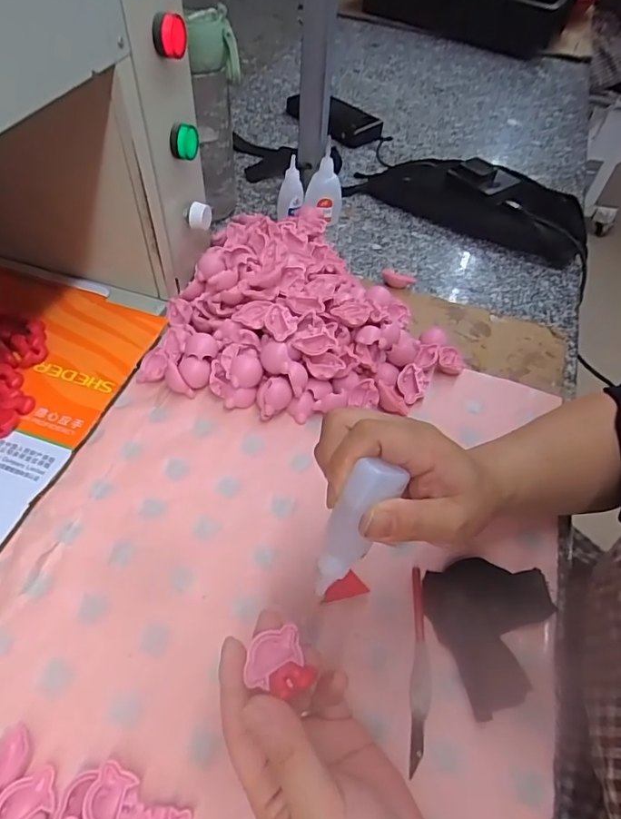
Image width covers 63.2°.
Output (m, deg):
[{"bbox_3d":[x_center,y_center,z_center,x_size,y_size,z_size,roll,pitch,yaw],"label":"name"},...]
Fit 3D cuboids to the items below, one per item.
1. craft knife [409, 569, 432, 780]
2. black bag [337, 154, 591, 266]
[{"bbox_3d":[0.071,0.160,0.321,0.013,0.009,0.114,8,51,1],"label":"craft knife"},{"bbox_3d":[0.215,-0.292,0.685,0.316,0.047,0.139,24,53,13],"label":"black bag"}]

